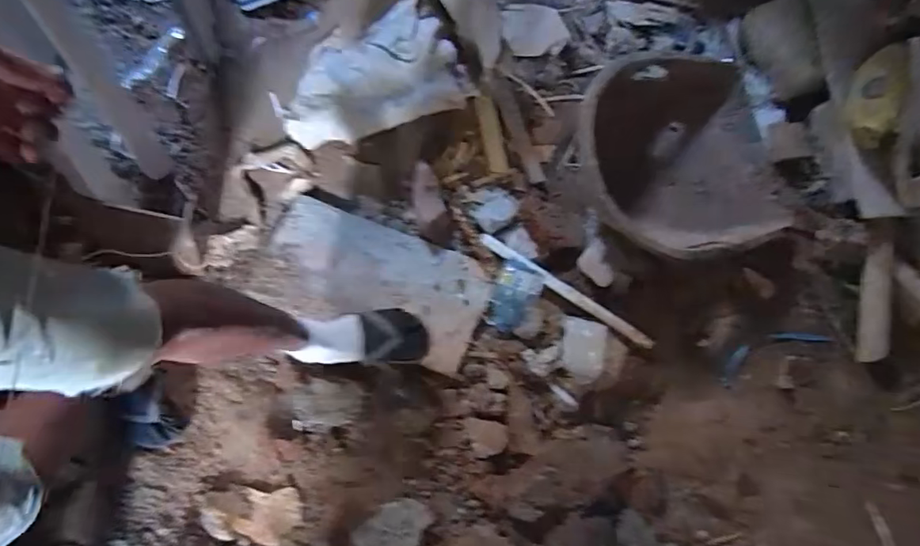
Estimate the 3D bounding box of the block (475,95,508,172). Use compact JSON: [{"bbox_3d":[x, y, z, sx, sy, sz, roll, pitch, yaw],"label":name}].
[{"bbox_3d":[0.068,-0.298,1.066,0.039,0.021,0.164,-16,102,-2],"label":"block"}]

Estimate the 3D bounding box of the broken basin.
[{"bbox_3d":[0.430,-0.249,0.984,0.385,0.138,0.449,-14,79,-1],"label":"broken basin"}]

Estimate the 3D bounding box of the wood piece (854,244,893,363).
[{"bbox_3d":[0.814,0.060,0.960,0.058,0.018,0.226,3,93,2],"label":"wood piece"}]

